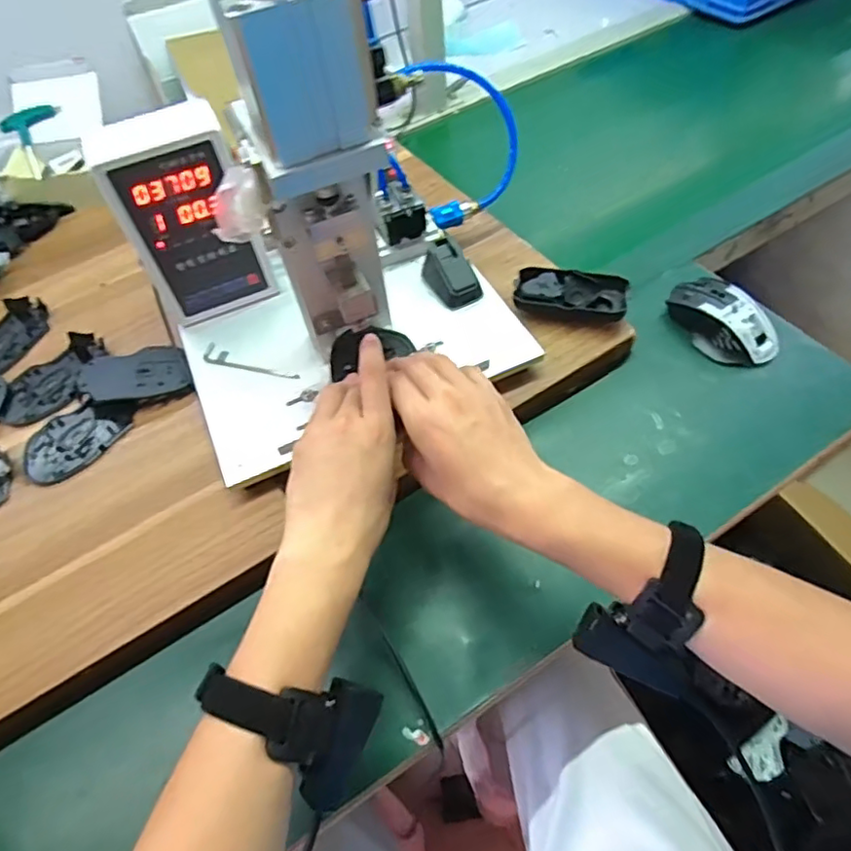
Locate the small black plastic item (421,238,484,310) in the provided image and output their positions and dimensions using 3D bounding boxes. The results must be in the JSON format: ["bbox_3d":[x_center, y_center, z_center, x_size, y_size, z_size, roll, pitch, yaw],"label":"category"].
[{"bbox_3d":[0.024,-0.150,0.599,0.038,0.040,0.059,-27,58,-13],"label":"small black plastic item"}]

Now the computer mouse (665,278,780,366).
[{"bbox_3d":[0.296,-0.106,0.604,0.064,0.037,0.110,-28,58,-13],"label":"computer mouse"}]

